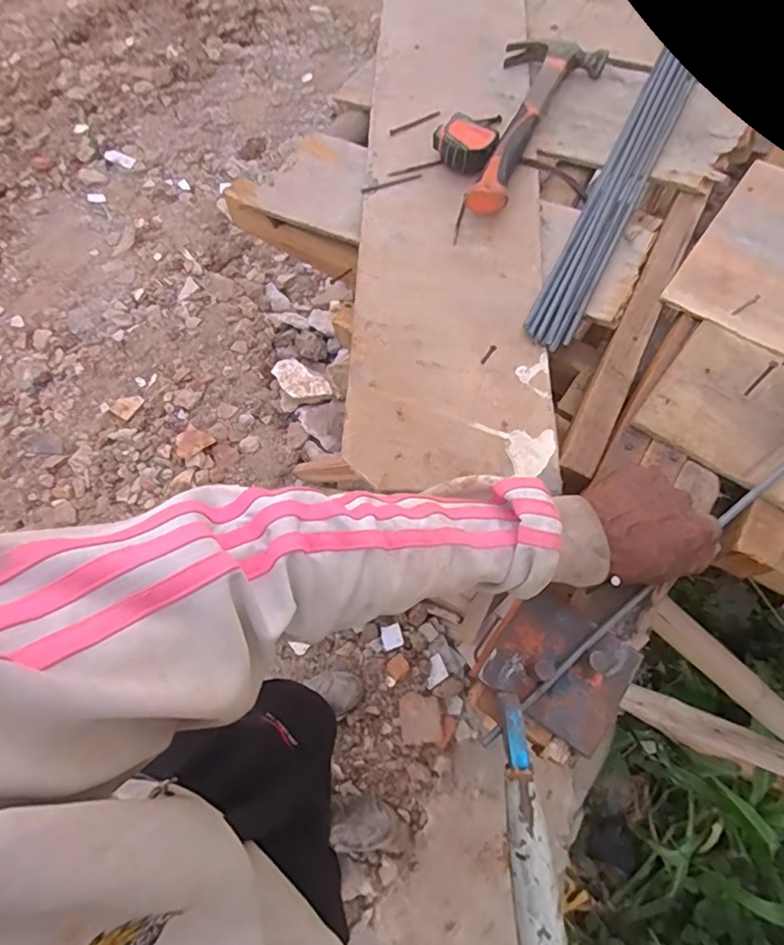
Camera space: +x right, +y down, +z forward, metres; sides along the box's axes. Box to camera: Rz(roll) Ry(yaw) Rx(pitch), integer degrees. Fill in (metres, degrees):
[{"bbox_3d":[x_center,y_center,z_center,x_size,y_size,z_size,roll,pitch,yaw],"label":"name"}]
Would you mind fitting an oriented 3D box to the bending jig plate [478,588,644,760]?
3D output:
[{"bbox_3d":[0.132,0.147,0.400,0.096,0.030,0.089,34,71,15],"label":"bending jig plate"}]

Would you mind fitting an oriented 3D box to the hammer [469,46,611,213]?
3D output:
[{"bbox_3d":[0.147,-0.437,0.642,0.119,0.038,0.337,28,70,13],"label":"hammer"}]

